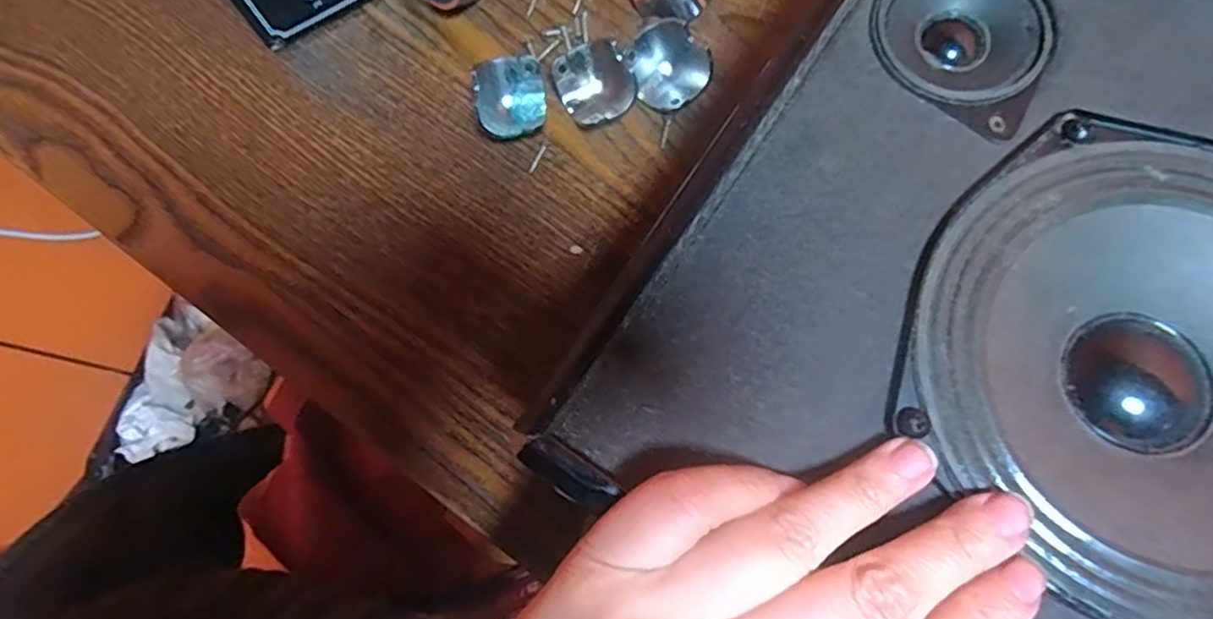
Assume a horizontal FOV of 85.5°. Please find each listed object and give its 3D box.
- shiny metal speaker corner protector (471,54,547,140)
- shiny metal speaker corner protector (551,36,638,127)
[{"bbox_3d":[-0.040,-0.089,0.278,0.028,0.020,0.032,-11,74,-1],"label":"shiny metal speaker corner protector"},{"bbox_3d":[-0.005,-0.095,0.278,0.027,0.020,0.033,-35,76,-8],"label":"shiny metal speaker corner protector"}]

